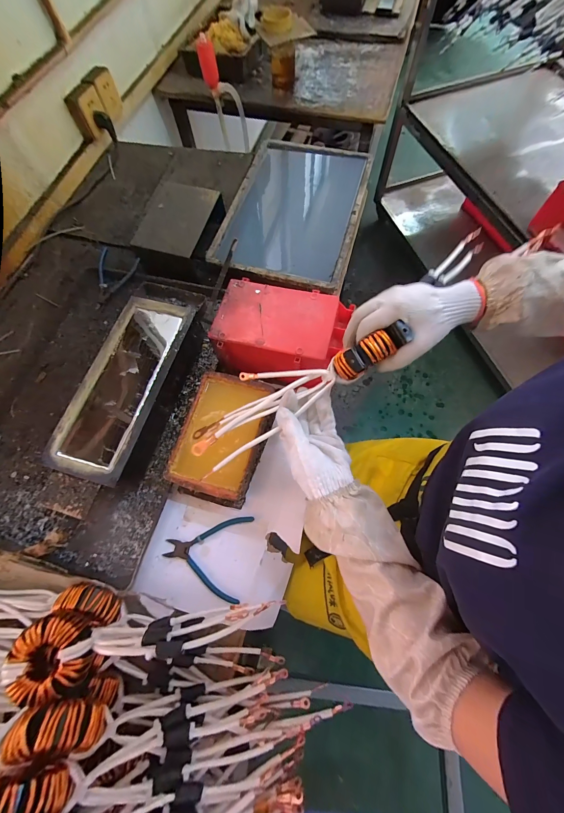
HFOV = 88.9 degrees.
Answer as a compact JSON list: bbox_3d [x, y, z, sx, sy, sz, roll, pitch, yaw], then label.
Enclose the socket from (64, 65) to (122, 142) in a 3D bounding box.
[{"bbox_3d":[-0.525,-0.871,0.825,0.051,0.096,0.186,19,72,9],"label":"socket"}]

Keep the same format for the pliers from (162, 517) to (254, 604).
[{"bbox_3d":[-0.126,0.240,0.474,0.136,0.008,0.123,6,70,5],"label":"pliers"}]

